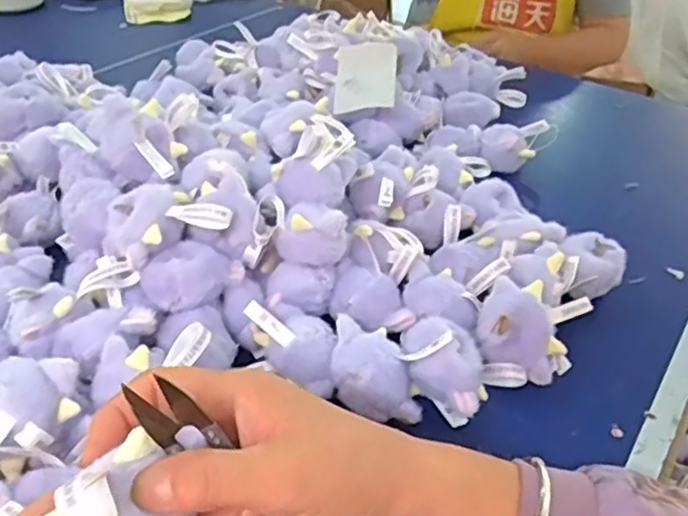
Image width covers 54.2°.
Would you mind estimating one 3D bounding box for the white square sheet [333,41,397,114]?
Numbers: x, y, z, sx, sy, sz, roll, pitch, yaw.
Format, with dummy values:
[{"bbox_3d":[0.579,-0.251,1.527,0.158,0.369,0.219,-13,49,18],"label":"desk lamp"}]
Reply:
[{"bbox_3d":[0.021,-0.185,0.680,0.064,0.012,0.075,-2,78,21],"label":"white square sheet"}]

